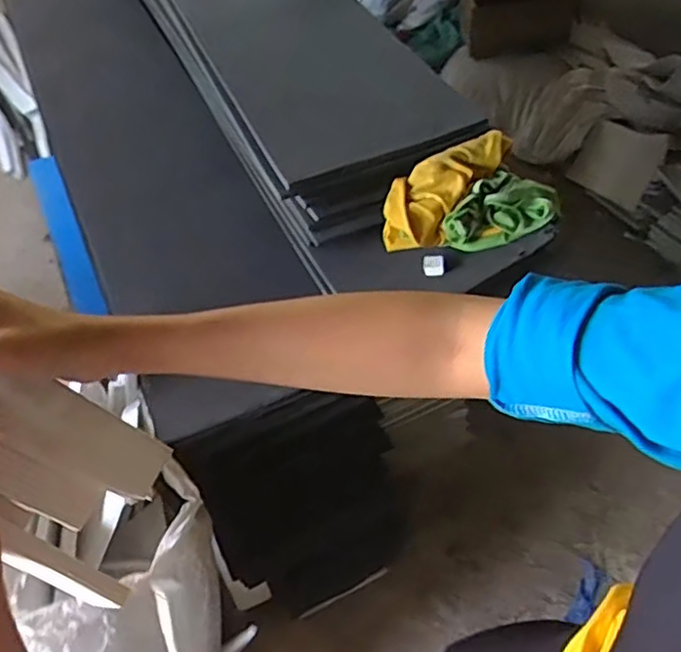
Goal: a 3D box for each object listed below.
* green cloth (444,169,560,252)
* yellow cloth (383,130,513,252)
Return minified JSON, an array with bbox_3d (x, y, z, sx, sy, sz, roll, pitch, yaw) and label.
[{"bbox_3d":[0.213,-0.155,0.847,0.175,0.051,0.085,-19,54,-11],"label":"green cloth"},{"bbox_3d":[0.147,-0.189,0.859,0.219,0.064,0.080,-43,62,-8],"label":"yellow cloth"}]

